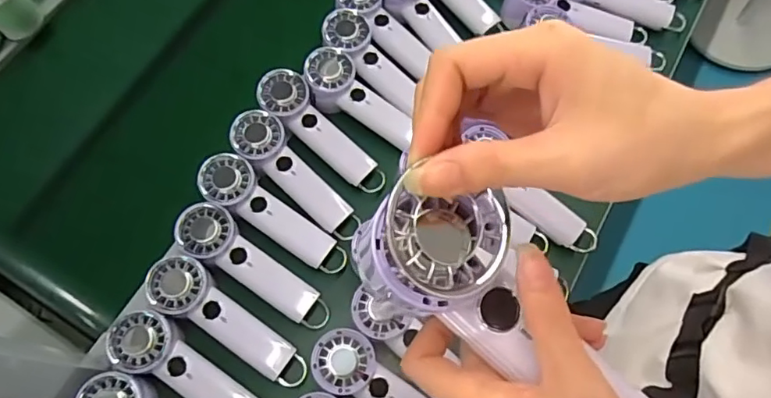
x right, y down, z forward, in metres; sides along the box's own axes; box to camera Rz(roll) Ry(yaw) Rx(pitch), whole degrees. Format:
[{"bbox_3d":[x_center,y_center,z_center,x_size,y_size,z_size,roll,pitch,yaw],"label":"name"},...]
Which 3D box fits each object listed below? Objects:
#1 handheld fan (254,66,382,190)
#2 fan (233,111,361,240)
[{"bbox_3d":[-0.078,-0.081,0.672,0.189,0.035,0.058,45,75,-2],"label":"handheld fan"},{"bbox_3d":[-0.106,-0.028,0.646,0.187,0.035,0.057,46,75,-1],"label":"fan"}]

